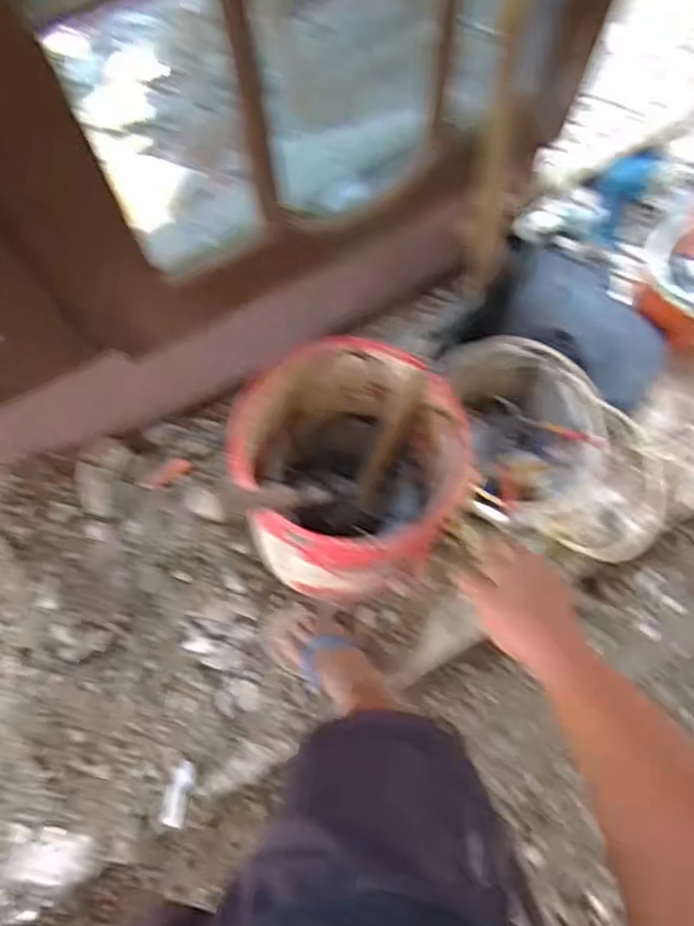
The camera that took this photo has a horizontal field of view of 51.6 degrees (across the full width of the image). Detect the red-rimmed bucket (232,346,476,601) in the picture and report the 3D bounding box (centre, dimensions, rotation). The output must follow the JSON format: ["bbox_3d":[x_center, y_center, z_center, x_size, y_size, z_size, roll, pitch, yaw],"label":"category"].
[{"bbox_3d":[-0.003,0.018,1.084,0.335,0.371,0.346,-18,76,-4],"label":"red-rimmed bucket"}]

